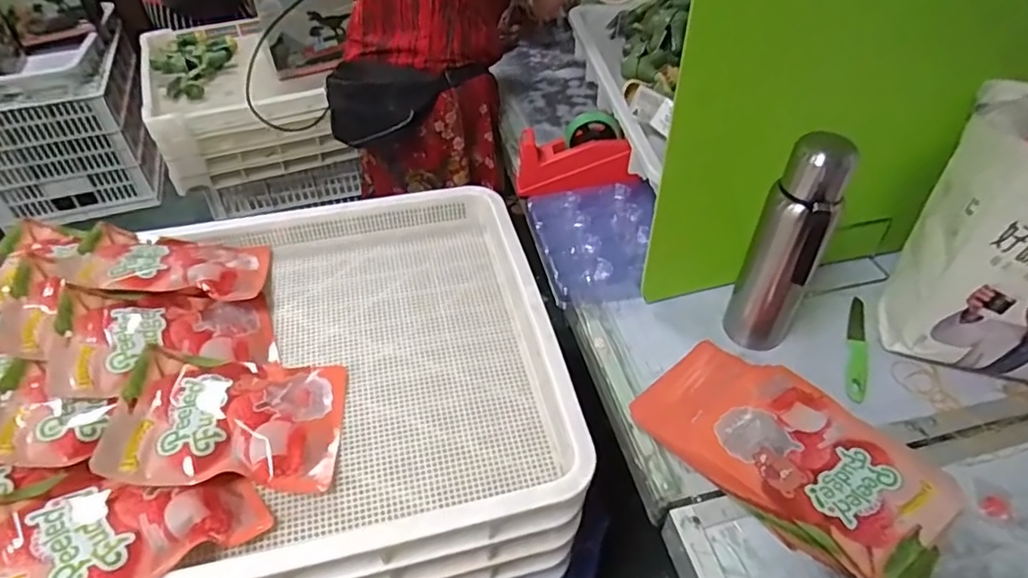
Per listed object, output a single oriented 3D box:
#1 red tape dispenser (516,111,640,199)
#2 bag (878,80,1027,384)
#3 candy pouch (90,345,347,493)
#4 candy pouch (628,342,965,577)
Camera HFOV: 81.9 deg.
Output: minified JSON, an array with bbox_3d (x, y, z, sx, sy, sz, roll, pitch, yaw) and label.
[{"bbox_3d":[0.095,-0.223,0.989,0.188,0.120,0.068,-8,7,6],"label":"red tape dispenser"},{"bbox_3d":[0.605,-0.050,0.700,0.215,0.280,0.217,23,49,21],"label":"bag"},{"bbox_3d":[-0.288,0.132,0.614,0.209,0.025,0.150,8,42,-15],"label":"candy pouch"},{"bbox_3d":[0.303,0.172,0.653,0.176,0.043,0.310,-33,54,-29],"label":"candy pouch"}]

